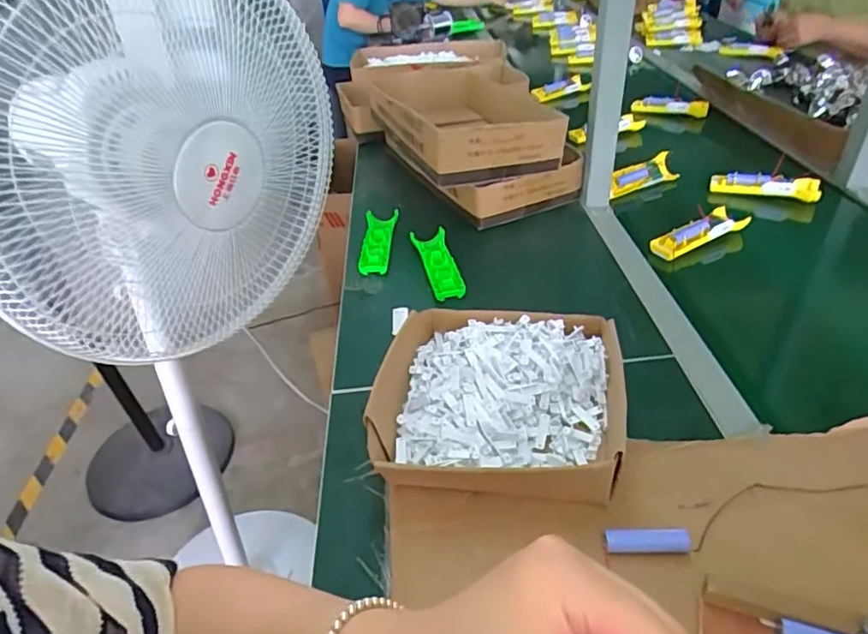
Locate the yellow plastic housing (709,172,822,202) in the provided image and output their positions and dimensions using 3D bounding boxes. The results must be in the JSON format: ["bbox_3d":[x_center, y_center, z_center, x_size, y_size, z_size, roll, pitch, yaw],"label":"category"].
[{"bbox_3d":[0.555,-0.223,0.971,0.162,0.034,0.041,12,42,22],"label":"yellow plastic housing"}]

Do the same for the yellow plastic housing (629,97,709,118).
[{"bbox_3d":[0.543,-0.485,1.331,0.163,0.029,0.057,10,41,20],"label":"yellow plastic housing"}]

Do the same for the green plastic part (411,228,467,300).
[{"bbox_3d":[0.006,-0.083,0.842,0.047,0.023,0.158,-13,37,-8],"label":"green plastic part"}]

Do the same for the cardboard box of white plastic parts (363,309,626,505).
[{"bbox_3d":[0.065,0.081,0.579,0.240,0.068,0.233,0,39,8],"label":"cardboard box of white plastic parts"}]

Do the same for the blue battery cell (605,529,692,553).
[{"bbox_3d":[0.172,0.180,0.467,0.063,0.018,0.017,1,39,8],"label":"blue battery cell"}]

